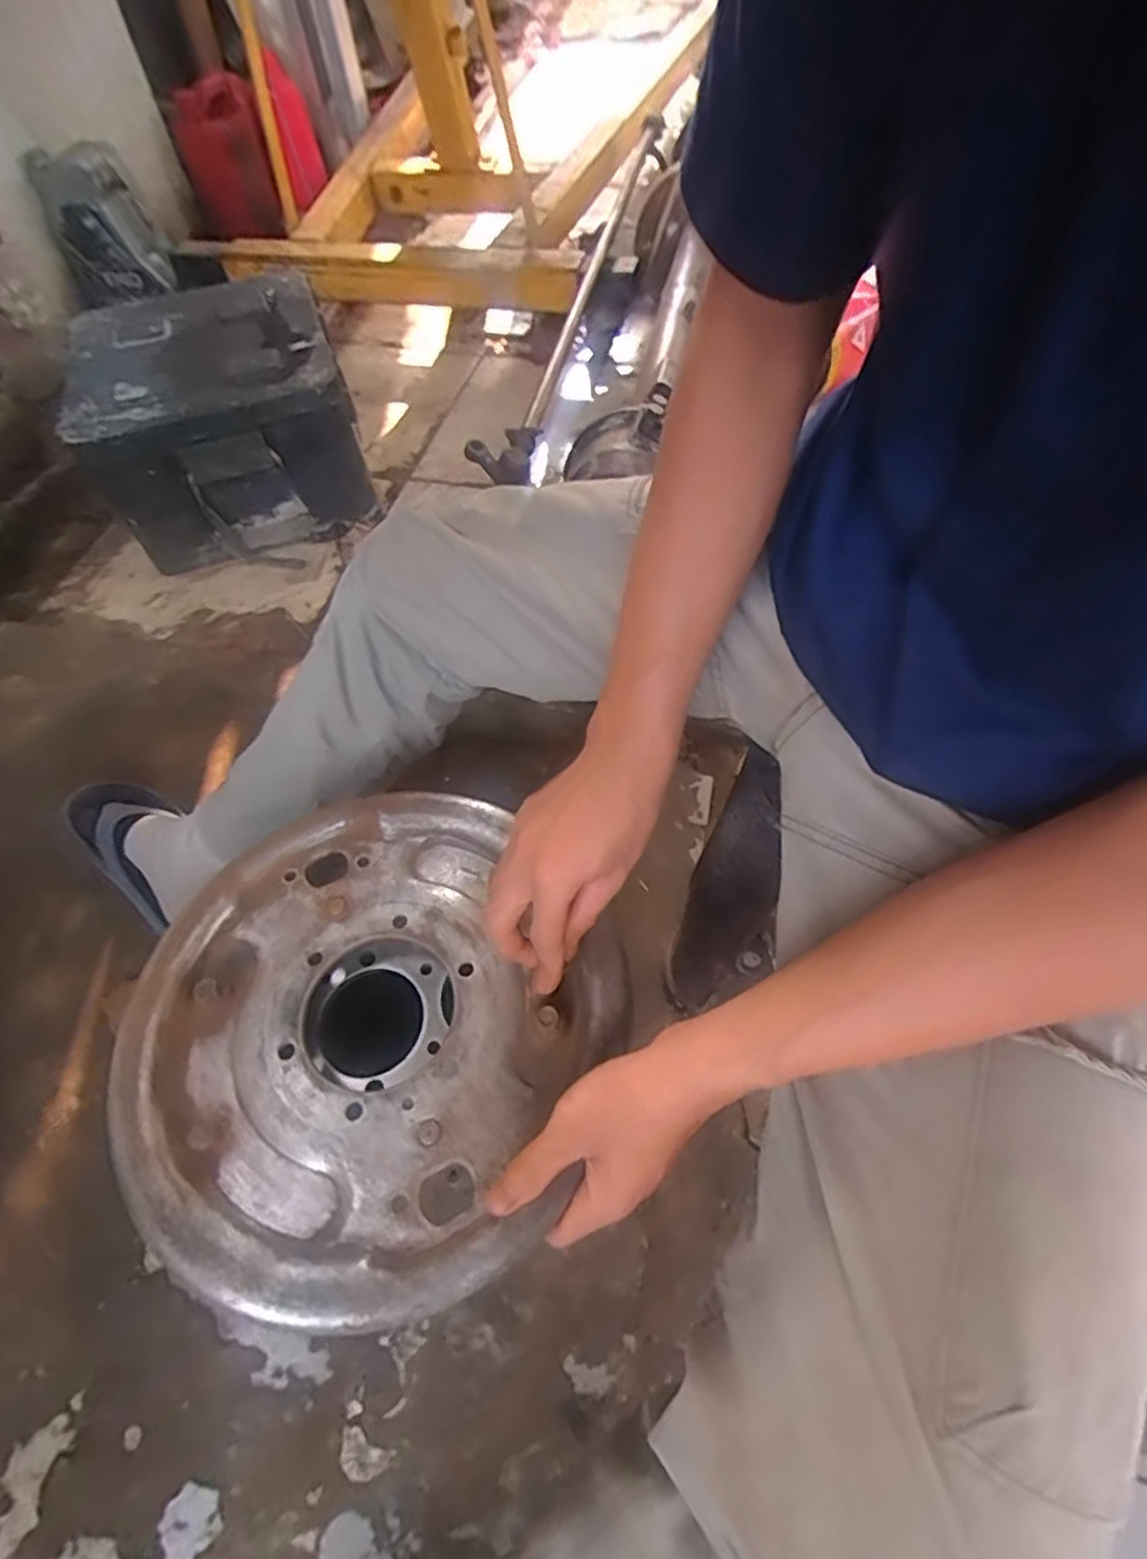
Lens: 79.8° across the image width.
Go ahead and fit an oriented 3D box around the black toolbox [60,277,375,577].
[{"bbox_3d":[-0.542,-0.573,1.104,0.362,0.244,0.404,-15,58,-7],"label":"black toolbox"}]

